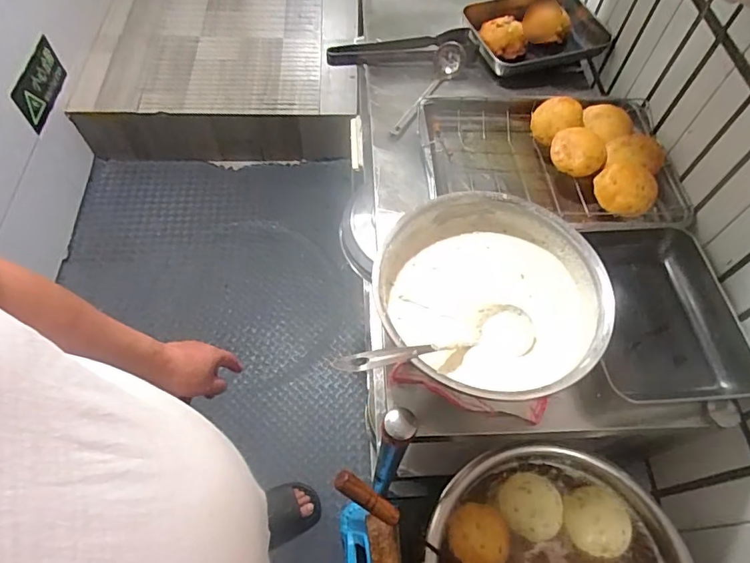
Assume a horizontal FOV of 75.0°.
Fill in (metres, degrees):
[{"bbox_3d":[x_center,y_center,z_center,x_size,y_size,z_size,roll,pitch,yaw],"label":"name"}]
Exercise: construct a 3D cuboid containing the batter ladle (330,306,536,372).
[{"bbox_3d":[0.084,0.072,0.568,0.233,0.044,0.071,-4,58,-28],"label":"batter ladle"}]

